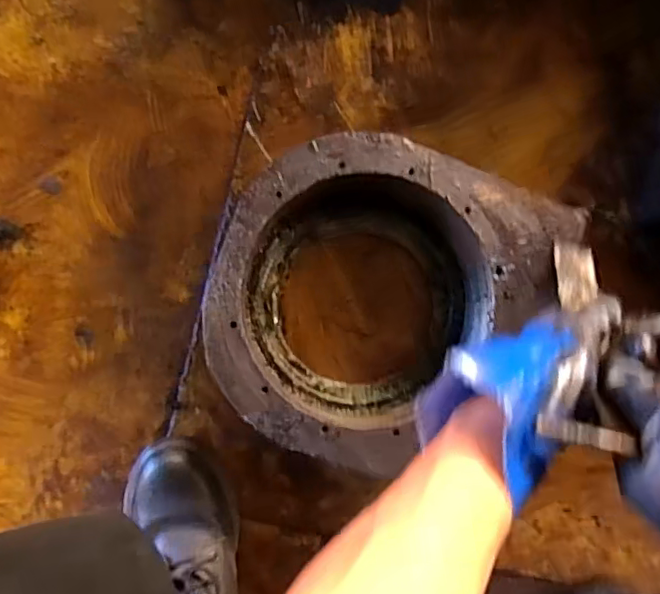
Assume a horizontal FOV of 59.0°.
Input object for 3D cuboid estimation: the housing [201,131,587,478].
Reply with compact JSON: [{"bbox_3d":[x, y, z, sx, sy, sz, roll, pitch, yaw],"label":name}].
[{"bbox_3d":[0.046,0.007,0.574,0.295,0.129,0.286,0,88,-4],"label":"housing"}]

